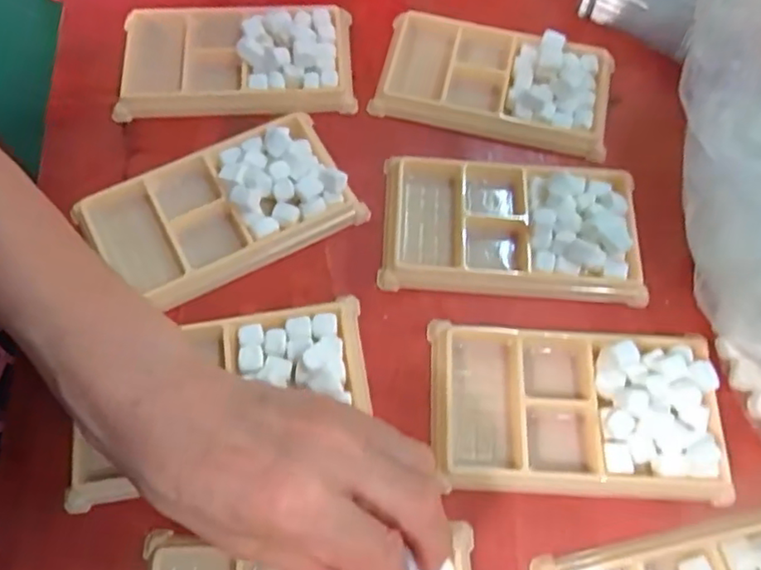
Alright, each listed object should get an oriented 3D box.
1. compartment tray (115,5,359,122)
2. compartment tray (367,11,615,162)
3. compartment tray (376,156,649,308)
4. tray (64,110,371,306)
[{"bbox_3d":[-0.086,-0.135,0.364,0.136,0.016,0.074,-1,66,-2],"label":"compartment tray"},{"bbox_3d":[0.066,-0.122,0.356,0.133,0.016,0.070,14,66,5],"label":"compartment tray"},{"bbox_3d":[0.068,-0.033,0.319,0.130,0.016,0.072,6,66,1],"label":"compartment tray"},{"bbox_3d":[-0.084,-0.041,0.321,0.133,0.019,0.074,-26,69,-12],"label":"tray"}]

